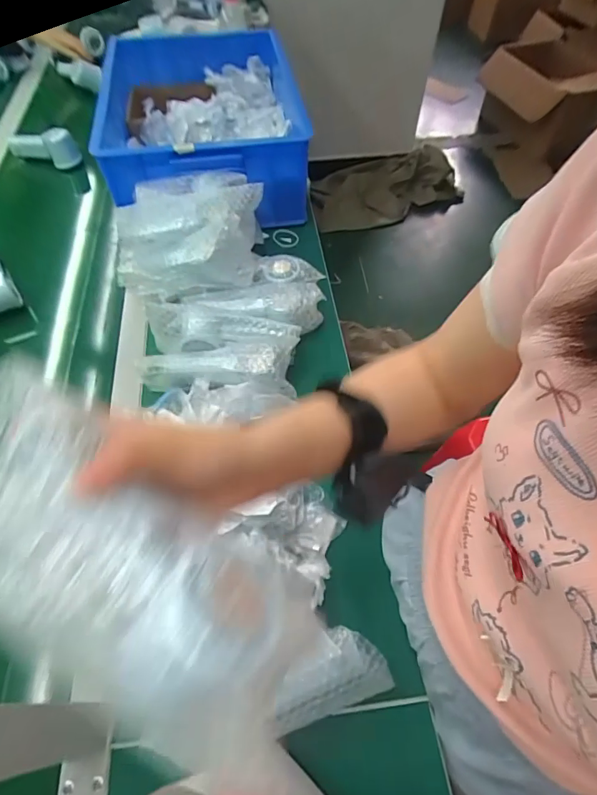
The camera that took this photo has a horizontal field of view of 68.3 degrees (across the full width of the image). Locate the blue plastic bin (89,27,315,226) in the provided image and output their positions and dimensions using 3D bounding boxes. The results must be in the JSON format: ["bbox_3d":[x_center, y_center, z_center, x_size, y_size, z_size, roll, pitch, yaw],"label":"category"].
[{"bbox_3d":[-0.178,-0.523,0.836,0.330,0.162,0.483,-9,57,-7],"label":"blue plastic bin"}]

